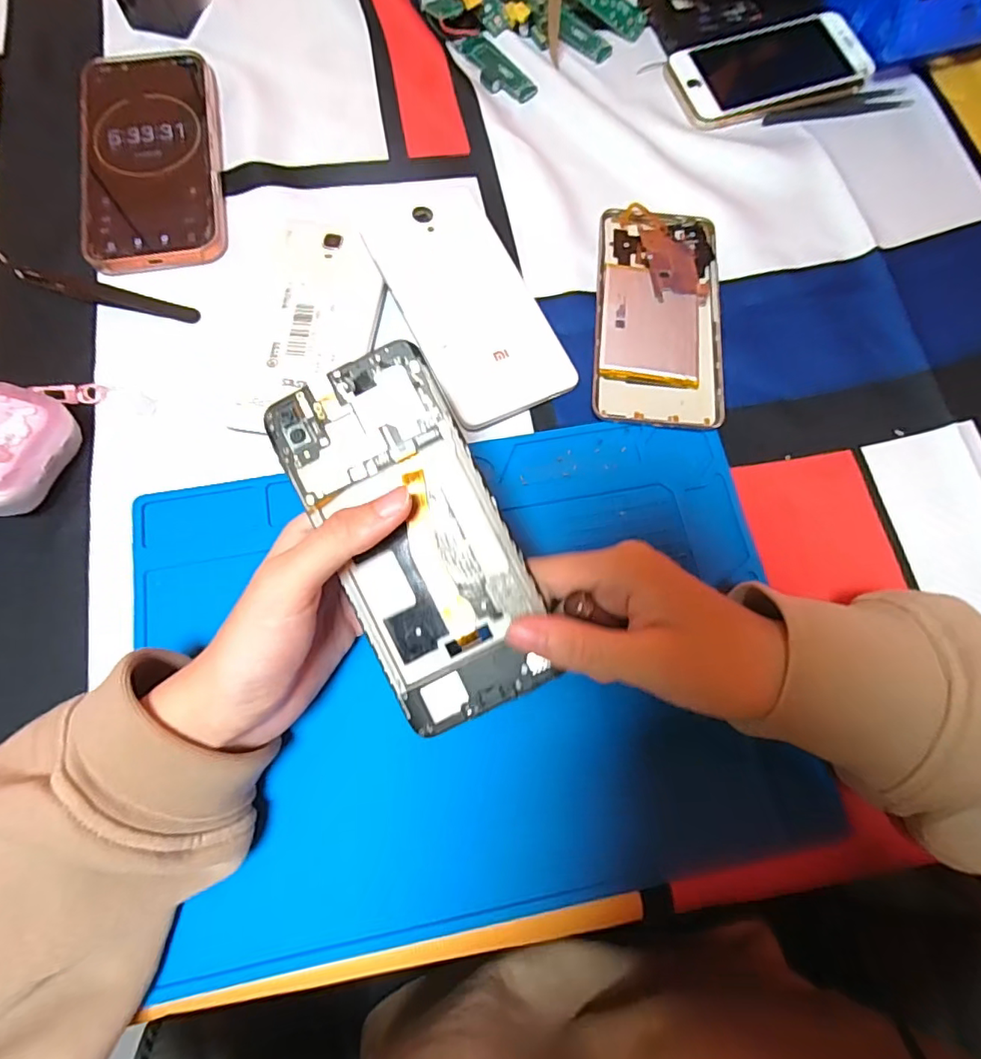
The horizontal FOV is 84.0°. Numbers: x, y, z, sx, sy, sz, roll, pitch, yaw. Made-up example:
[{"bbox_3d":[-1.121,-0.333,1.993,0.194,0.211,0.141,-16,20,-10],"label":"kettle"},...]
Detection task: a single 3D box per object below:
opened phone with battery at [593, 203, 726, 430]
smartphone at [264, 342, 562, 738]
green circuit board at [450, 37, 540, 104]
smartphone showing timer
[{"bbox_3d":[0.102,-0.132,0.330,0.074,0.006,0.151,6,74,0],"label":"opened phone with battery"},{"bbox_3d":[-0.030,0.003,0.221,0.069,0.006,0.146,-26,89,2],"label":"smartphone"},{"bbox_3d":[0.001,-0.327,0.386,0.029,0.004,0.073,-37,79,-11],"label":"green circuit board"},{"bbox_3d":[-0.215,-0.238,0.347,0.082,0.012,0.165,-11,75,-5],"label":"smartphone showing timer"}]

